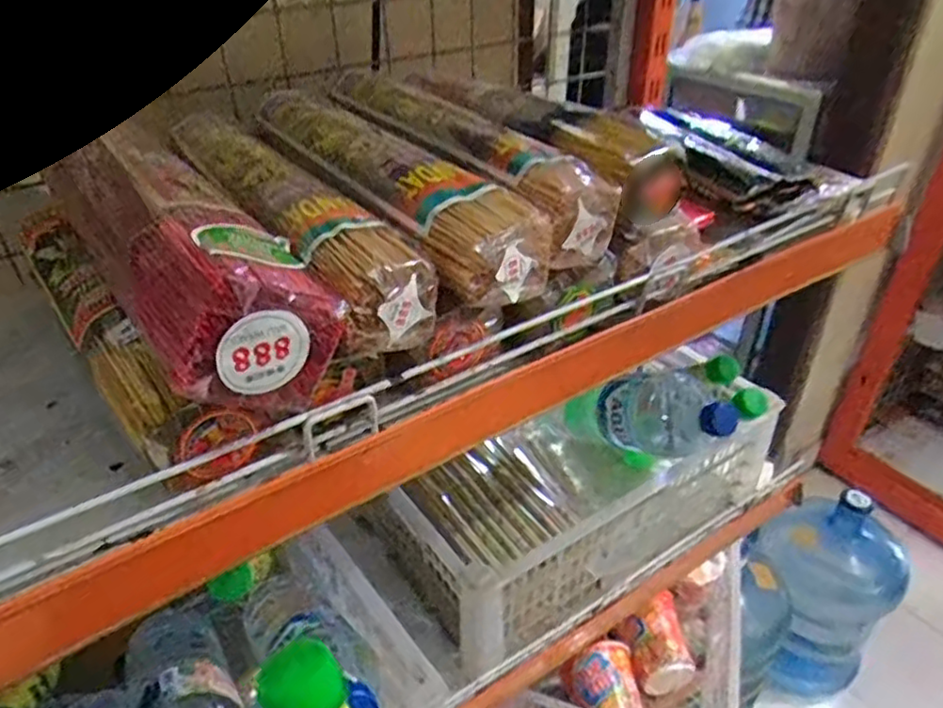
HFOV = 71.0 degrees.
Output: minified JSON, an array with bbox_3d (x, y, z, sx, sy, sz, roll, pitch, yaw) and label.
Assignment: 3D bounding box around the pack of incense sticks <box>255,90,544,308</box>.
[{"bbox_3d":[-0.059,-0.115,0.423,0.073,0.053,0.278,-26,42,-30],"label":"pack of incense sticks"}]

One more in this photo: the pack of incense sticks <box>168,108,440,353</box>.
[{"bbox_3d":[-0.116,-0.087,0.403,0.069,0.055,0.269,-25,42,-30],"label":"pack of incense sticks"}]

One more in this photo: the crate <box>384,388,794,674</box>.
[{"bbox_3d":[0.106,0.133,0.726,0.391,0.149,0.218,-23,41,-27],"label":"crate"}]

